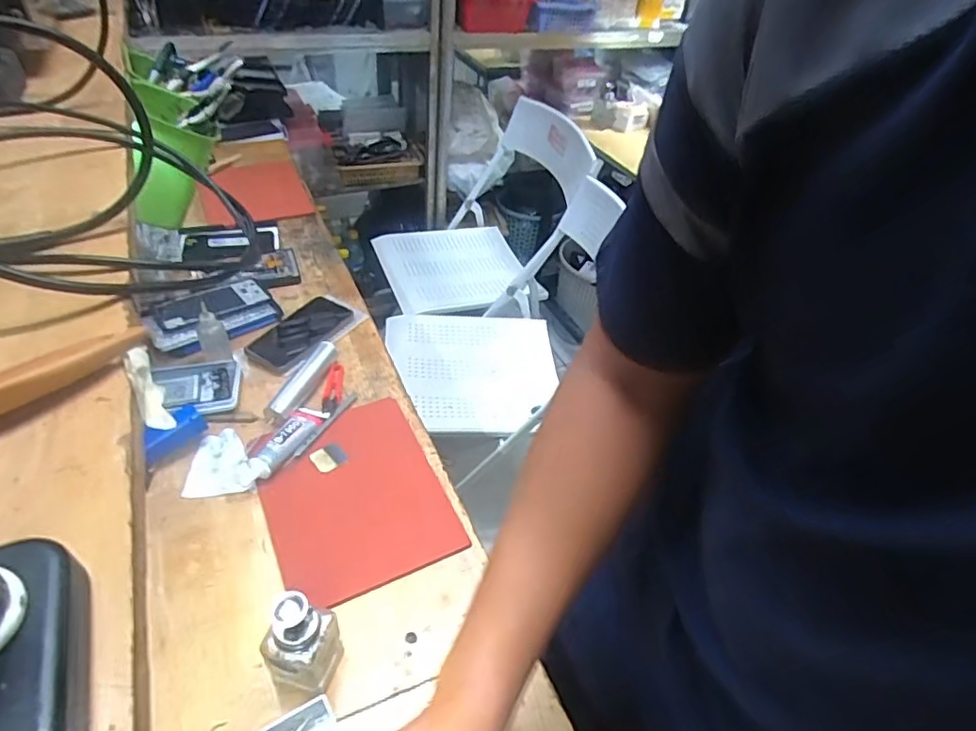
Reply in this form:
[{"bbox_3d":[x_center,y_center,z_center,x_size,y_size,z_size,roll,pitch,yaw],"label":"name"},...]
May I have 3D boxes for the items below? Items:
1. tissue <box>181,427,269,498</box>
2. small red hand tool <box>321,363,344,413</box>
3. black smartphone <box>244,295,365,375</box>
[{"bbox_3d":[-0.320,0.114,0.693,0.096,0.027,0.090,-5,44,-13],"label":"tissue"},{"bbox_3d":[-0.221,0.033,0.800,0.023,0.011,0.103,-1,43,-8],"label":"small red hand tool"},{"bbox_3d":[-0.288,-0.055,0.881,0.102,0.014,0.183,26,46,20],"label":"black smartphone"}]

